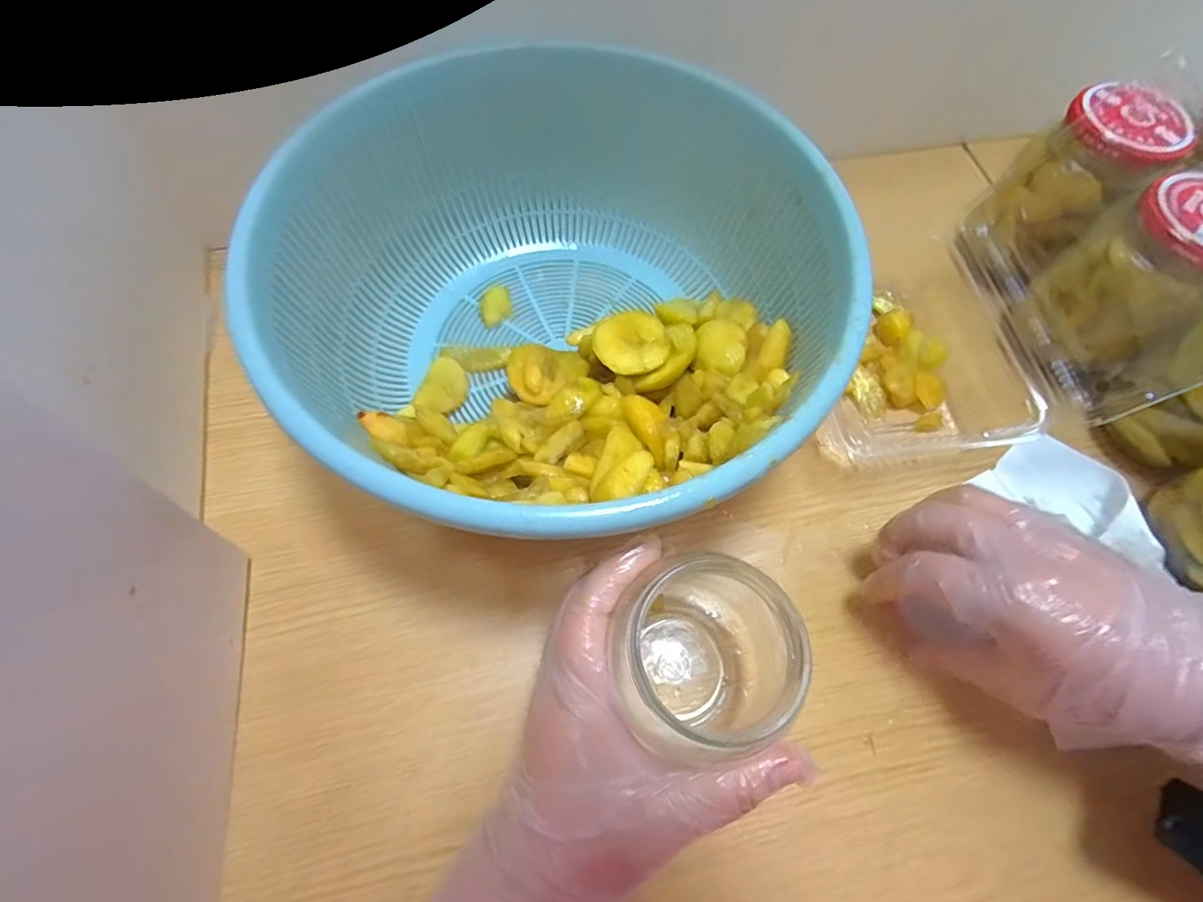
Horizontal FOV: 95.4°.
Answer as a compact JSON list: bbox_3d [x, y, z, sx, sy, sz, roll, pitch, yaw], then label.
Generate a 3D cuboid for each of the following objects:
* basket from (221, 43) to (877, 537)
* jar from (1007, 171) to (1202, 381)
[{"bbox_3d":[-0.024,-0.087,0.330,0.298,0.123,0.303,1,66,-2],"label":"basket"},{"bbox_3d":[0.336,-0.106,0.355,0.080,0.120,0.072,43,71,15],"label":"jar"}]

